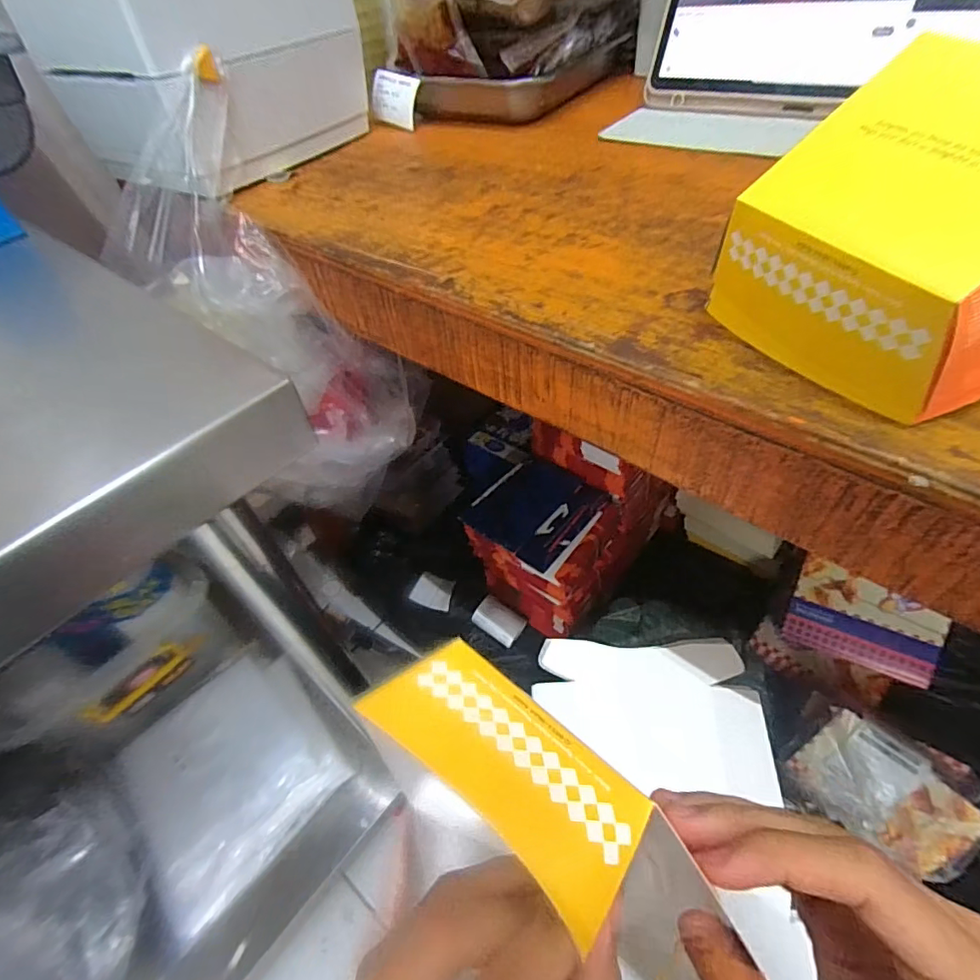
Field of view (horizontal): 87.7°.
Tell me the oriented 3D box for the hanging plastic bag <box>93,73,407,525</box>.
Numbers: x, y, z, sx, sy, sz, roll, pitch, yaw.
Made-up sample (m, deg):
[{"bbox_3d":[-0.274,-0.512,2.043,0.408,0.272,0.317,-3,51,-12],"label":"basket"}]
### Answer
[{"bbox_3d":[-0.184,-0.135,0.469,0.179,0.354,0.123,20,54,22],"label":"hanging plastic bag"}]

